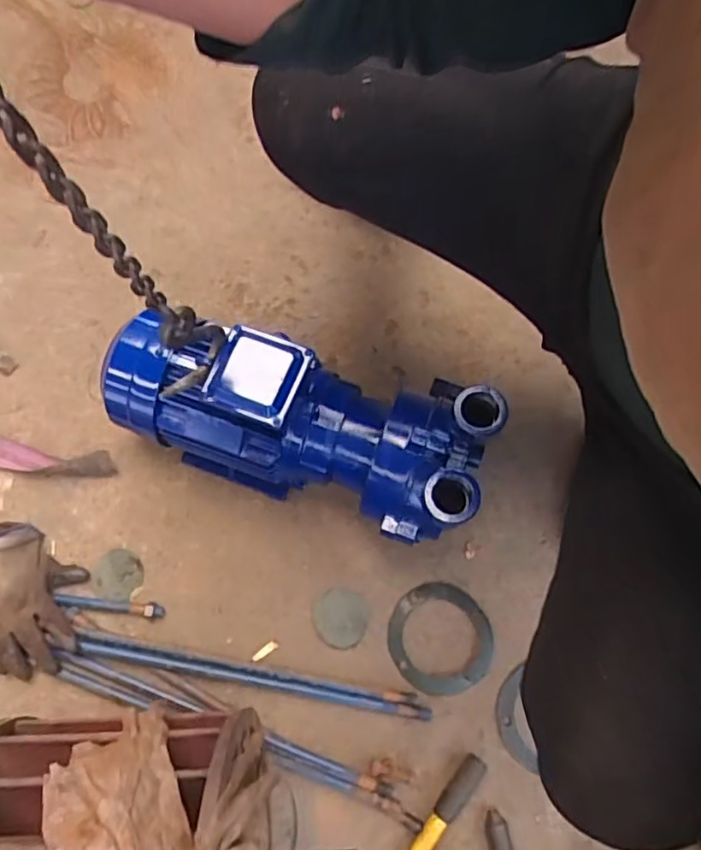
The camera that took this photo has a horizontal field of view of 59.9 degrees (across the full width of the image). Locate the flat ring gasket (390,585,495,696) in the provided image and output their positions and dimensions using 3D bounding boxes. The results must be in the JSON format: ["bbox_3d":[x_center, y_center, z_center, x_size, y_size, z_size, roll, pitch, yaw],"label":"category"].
[{"bbox_3d":[0.126,0.297,0.854,0.143,0.008,0.143,-8,71,-1],"label":"flat ring gasket"}]

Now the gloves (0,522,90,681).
[{"bbox_3d":[-0.480,0.254,0.857,0.204,0.062,0.220,-1,71,2],"label":"gloves"}]

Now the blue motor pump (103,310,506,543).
[{"bbox_3d":[-0.082,-0.016,0.824,0.521,0.223,0.199,20,74,8],"label":"blue motor pump"}]

